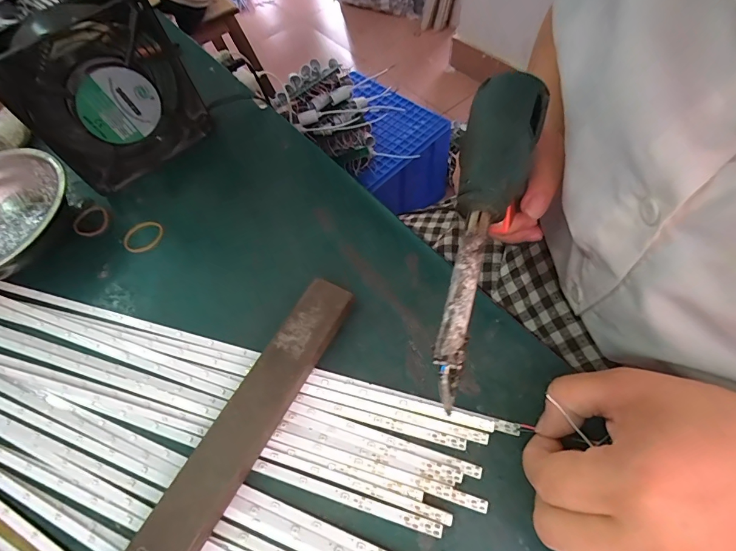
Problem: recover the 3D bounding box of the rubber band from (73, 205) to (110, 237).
[{"bbox_3d":[-0.236,-0.047,0.329,0.028,0.006,0.029,-2,59,3],"label":"rubber band"}]

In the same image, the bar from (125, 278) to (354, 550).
[{"bbox_3d":[-0.072,0.090,0.223,0.033,0.019,0.203,25,64,18],"label":"bar"}]

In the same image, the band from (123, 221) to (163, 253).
[{"bbox_3d":[-0.184,-0.032,0.315,0.031,0.006,0.026,-41,65,-18],"label":"band"}]

